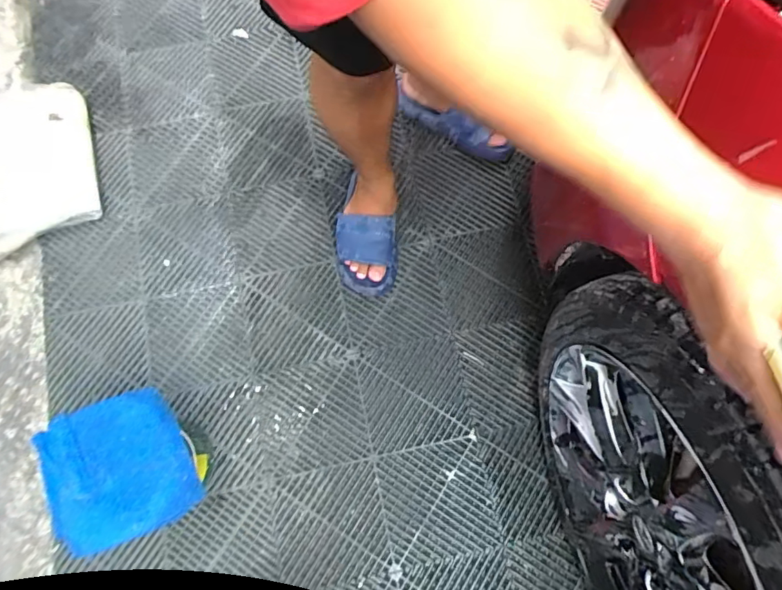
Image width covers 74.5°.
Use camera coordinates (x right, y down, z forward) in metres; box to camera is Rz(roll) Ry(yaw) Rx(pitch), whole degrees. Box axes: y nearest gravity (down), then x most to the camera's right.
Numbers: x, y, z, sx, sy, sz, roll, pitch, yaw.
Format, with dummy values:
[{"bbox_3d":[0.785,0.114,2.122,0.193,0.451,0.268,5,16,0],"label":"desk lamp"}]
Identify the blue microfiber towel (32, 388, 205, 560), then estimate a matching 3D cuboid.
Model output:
[{"bbox_3d":[-0.410,0.257,0.767,0.206,0.048,0.208,-21,75,-4],"label":"blue microfiber towel"}]

